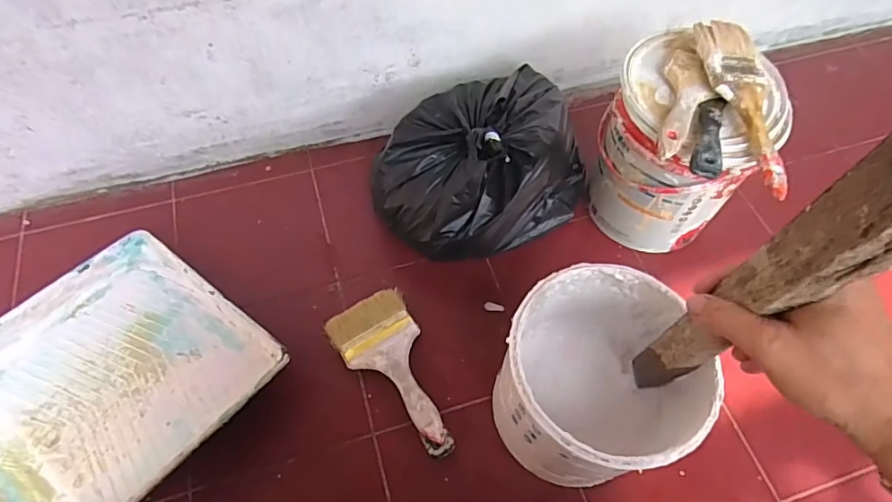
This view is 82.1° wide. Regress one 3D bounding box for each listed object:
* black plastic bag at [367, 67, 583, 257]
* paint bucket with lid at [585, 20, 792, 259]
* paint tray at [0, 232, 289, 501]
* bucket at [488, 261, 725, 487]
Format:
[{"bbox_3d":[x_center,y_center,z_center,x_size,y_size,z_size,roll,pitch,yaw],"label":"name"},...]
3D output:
[{"bbox_3d":[0.050,-0.103,0.671,0.276,0.162,0.192,-28,64,-15],"label":"black plastic bag"},{"bbox_3d":[0.279,-0.127,0.641,0.180,0.221,0.162,31,65,16],"label":"paint bucket with lid"},{"bbox_3d":[-0.394,0.165,0.556,0.279,0.075,0.351,34,66,17],"label":"paint tray"},{"bbox_3d":[0.145,0.136,0.524,0.172,0.183,0.177,0,61,0],"label":"bucket"}]

